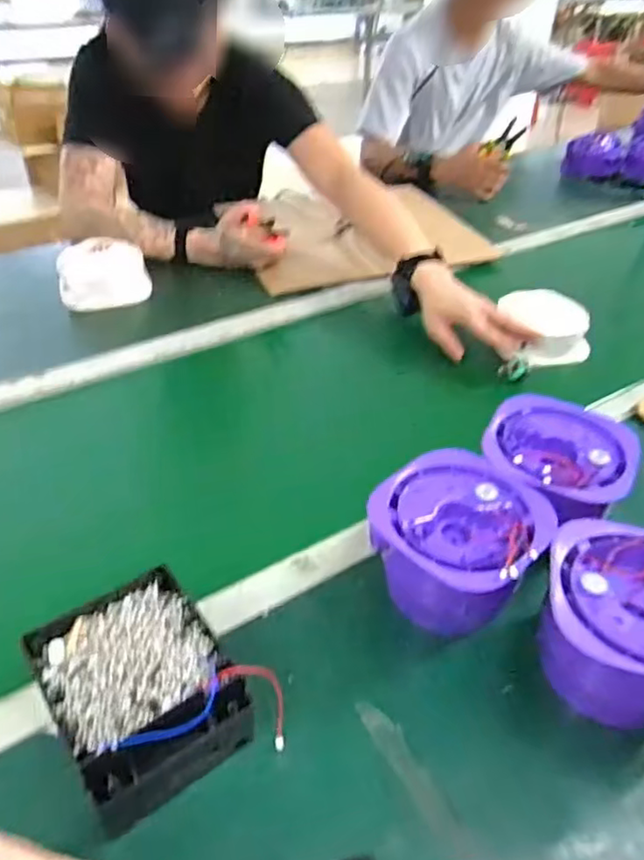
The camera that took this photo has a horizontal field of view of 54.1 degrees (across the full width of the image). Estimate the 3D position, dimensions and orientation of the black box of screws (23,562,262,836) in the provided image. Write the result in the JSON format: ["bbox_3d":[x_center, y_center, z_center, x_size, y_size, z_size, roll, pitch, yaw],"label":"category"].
[{"bbox_3d":[-0.134,0.194,0.472,0.118,0.069,0.142,-25,47,-30],"label":"black box of screws"}]

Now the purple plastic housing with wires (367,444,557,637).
[{"bbox_3d":[0.116,0.105,0.559,0.157,0.090,0.143,2,39,-1],"label":"purple plastic housing with wires"}]

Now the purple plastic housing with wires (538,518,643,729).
[{"bbox_3d":[0.242,0.159,0.511,0.142,0.106,0.146,16,41,16],"label":"purple plastic housing with wires"}]

